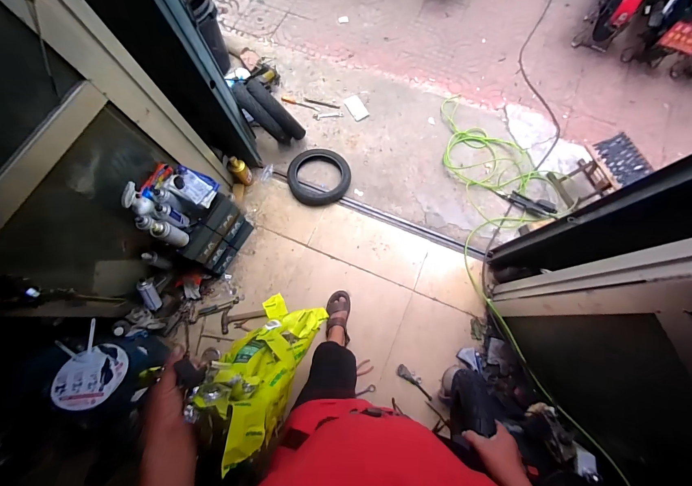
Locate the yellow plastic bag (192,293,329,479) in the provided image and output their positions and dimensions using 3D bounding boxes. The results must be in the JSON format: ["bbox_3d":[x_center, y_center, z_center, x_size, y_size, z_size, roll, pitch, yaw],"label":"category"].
[{"bbox_3d":[-0.162,0.249,0.658,0.167,0.462,0.114,6,102,1],"label":"yellow plastic bag"}]

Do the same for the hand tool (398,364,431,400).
[{"bbox_3d":[0.311,0.650,1.383,0.048,0.011,0.193,-40,78,-8],"label":"hand tool"}]

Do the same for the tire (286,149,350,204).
[{"bbox_3d":[-0.147,-0.367,1.658,0.335,0.077,0.335,0,70,-1],"label":"tire"}]

